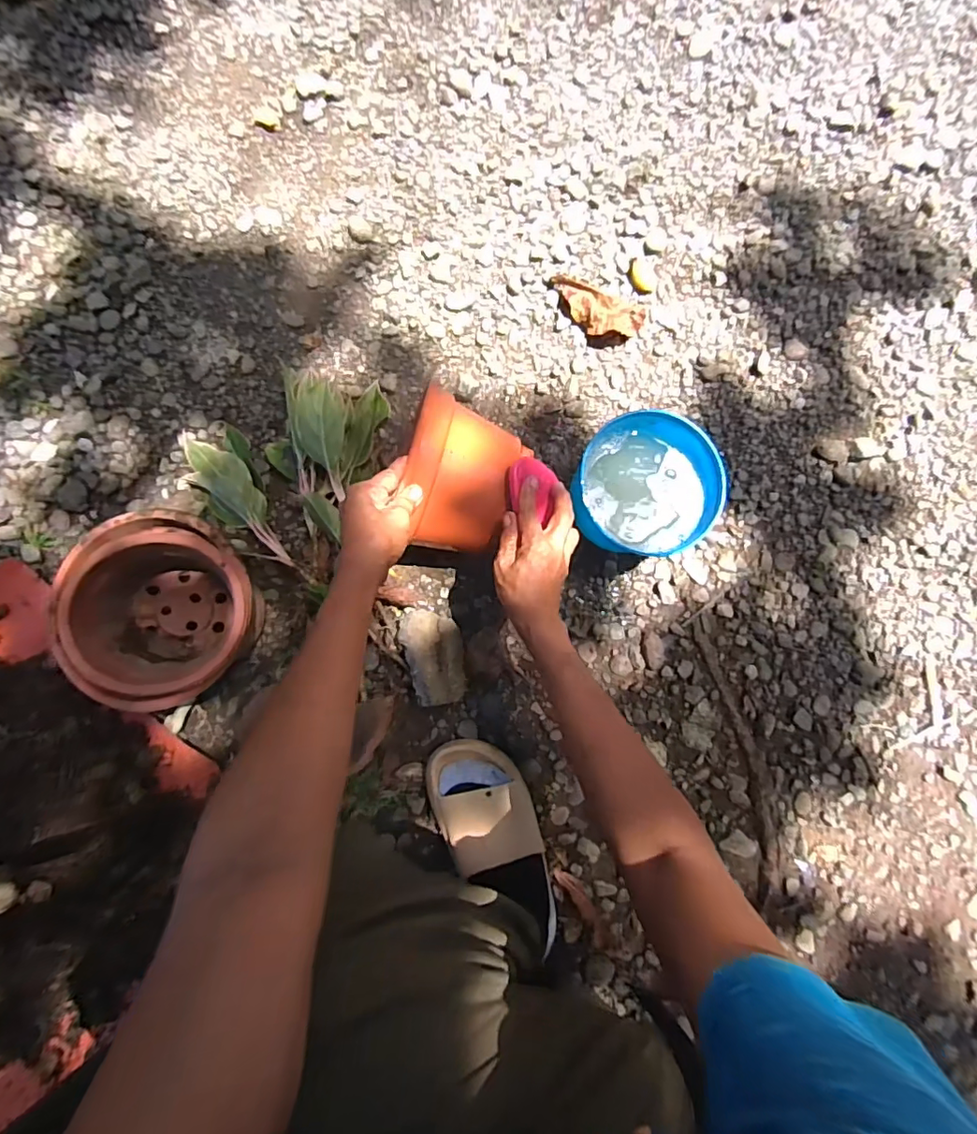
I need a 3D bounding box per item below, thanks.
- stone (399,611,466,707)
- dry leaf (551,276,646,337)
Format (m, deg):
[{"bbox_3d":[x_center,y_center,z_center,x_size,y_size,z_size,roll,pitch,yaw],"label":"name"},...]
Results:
[{"bbox_3d":[-0.063,0.109,0.646,0.073,0.020,0.114,-15,82,-25],"label":"stone"},{"bbox_3d":[0.146,-0.356,0.728,0.135,0.032,0.063,29,83,2],"label":"dry leaf"}]

